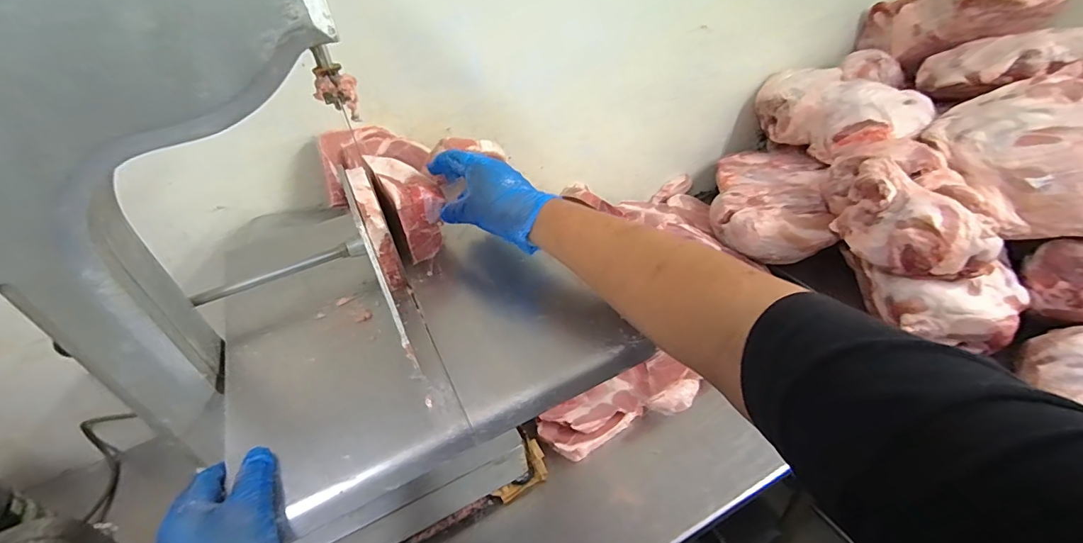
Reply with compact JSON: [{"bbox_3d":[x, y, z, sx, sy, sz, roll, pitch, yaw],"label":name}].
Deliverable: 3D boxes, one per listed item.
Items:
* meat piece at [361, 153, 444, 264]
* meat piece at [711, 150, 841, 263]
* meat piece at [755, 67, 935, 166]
[{"bbox_3d":[-0.160,-0.082,0.563,0.072,0.100,0.096,-25,42,-22],"label":"meat piece"},{"bbox_3d":[0.483,-0.163,1.018,0.207,0.109,0.375,5,39,14],"label":"meat piece"},{"bbox_3d":[0.639,-0.348,1.015,0.197,0.125,0.330,-21,40,-17],"label":"meat piece"}]

